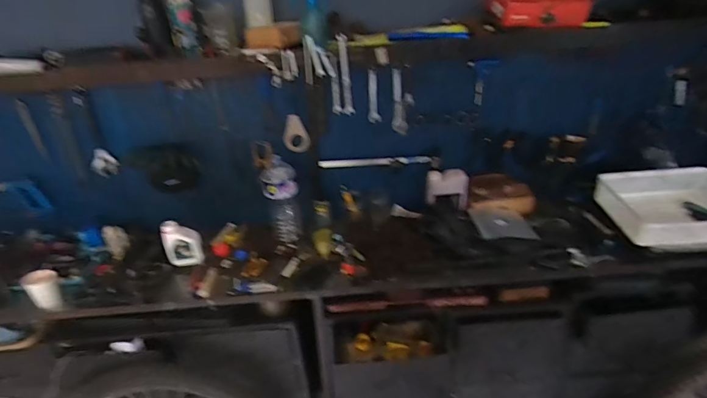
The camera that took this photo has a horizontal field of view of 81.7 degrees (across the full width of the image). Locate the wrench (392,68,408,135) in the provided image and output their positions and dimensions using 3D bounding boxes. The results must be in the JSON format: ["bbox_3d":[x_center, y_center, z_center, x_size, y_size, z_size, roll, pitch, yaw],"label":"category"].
[{"bbox_3d":[0.145,-0.309,1.312,0.047,0.210,0.009,0,28,13],"label":"wrench"}]

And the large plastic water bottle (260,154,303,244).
[{"bbox_3d":[-0.235,0.008,1.359,0.110,0.279,0.093,-13,28,-12],"label":"large plastic water bottle"}]

